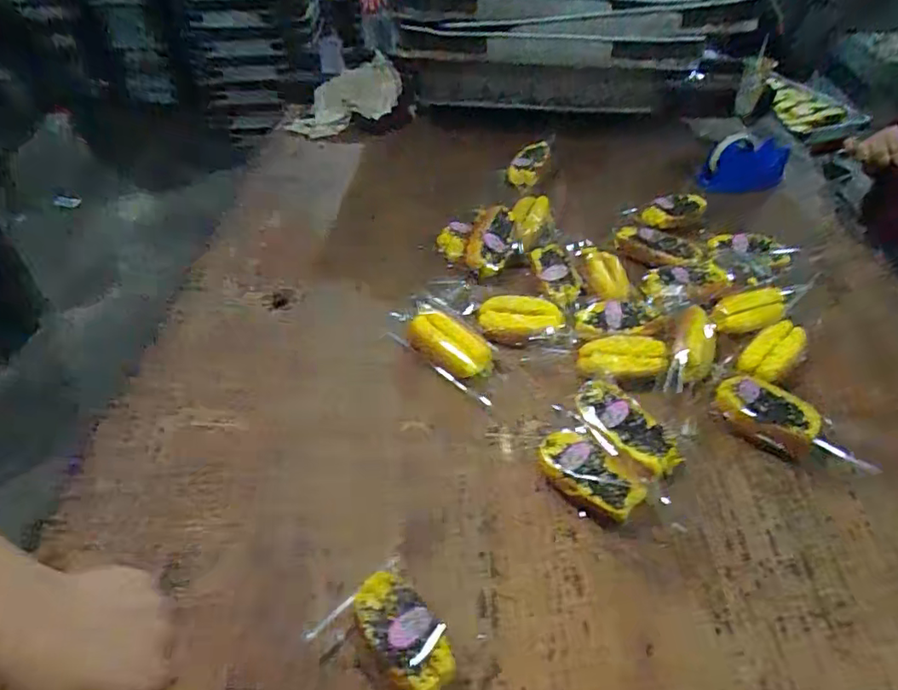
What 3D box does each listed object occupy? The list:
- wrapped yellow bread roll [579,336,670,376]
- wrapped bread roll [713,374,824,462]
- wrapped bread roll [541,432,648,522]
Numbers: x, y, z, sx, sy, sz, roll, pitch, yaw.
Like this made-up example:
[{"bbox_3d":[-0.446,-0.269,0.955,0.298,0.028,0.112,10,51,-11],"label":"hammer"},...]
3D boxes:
[{"bbox_3d":[0.237,0.016,0.790,0.117,0.031,0.055,2,45,-1],"label":"wrapped yellow bread roll"},{"bbox_3d":[0.398,0.086,0.718,0.122,0.041,0.079,31,51,25],"label":"wrapped bread roll"},{"bbox_3d":[0.155,0.147,0.652,0.069,0.034,0.124,-31,54,-29],"label":"wrapped bread roll"}]

